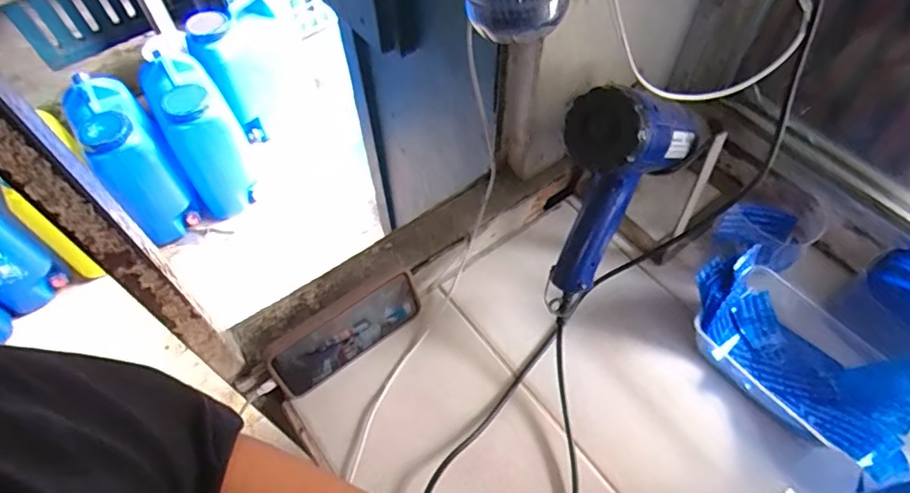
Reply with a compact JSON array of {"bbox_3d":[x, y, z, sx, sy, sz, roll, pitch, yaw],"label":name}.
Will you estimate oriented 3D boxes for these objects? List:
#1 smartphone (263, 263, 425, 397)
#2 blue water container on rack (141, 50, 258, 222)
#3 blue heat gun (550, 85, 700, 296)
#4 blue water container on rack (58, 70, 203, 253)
[{"bbox_3d":[-0.108,0.089,0.562,0.161,0.085,0.017,-33,50,-19],"label":"smartphone"},{"bbox_3d":[-0.732,-0.305,1.620,0.200,0.448,0.296,-27,61,-16],"label":"blue water container on rack"},{"bbox_3d":[0.148,-0.071,0.511,0.083,0.170,0.180,39,66,23],"label":"blue heat gun"},{"bbox_3d":[-0.903,-0.221,1.566,0.186,0.411,0.253,-33,63,-19],"label":"blue water container on rack"}]

